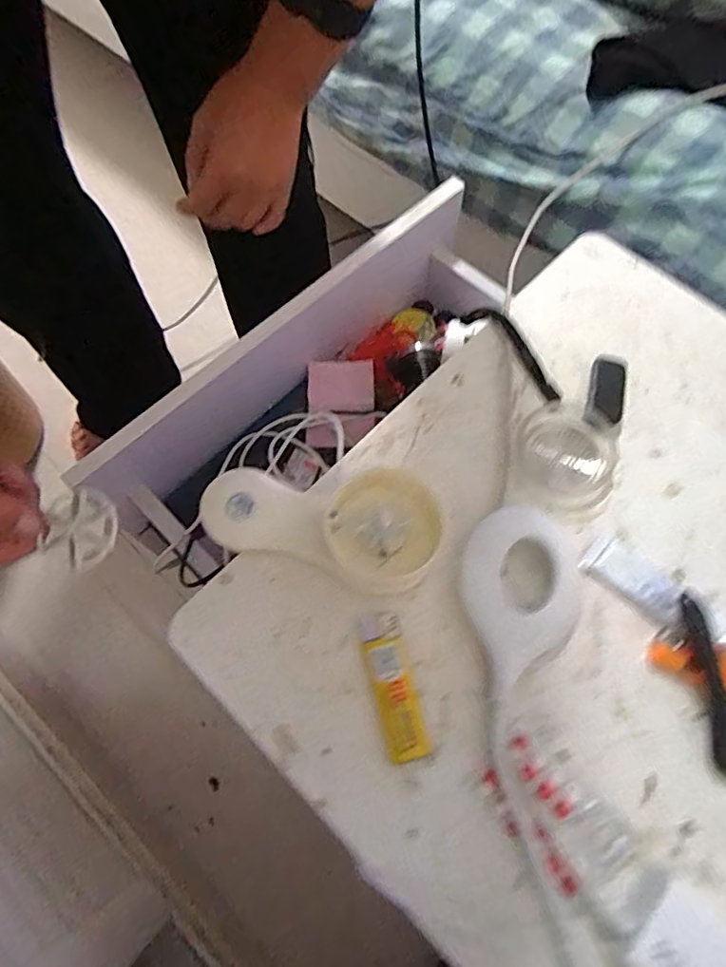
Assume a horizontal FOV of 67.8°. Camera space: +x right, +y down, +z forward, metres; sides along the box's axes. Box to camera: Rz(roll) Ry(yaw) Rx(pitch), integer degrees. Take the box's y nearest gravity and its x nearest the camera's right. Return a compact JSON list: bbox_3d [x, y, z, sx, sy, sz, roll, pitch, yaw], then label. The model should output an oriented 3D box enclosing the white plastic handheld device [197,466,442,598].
[{"bbox_3d":[-0.028,0.024,0.337,0.148,0.047,0.069,10,69,2],"label":"white plastic handheld device"}]

